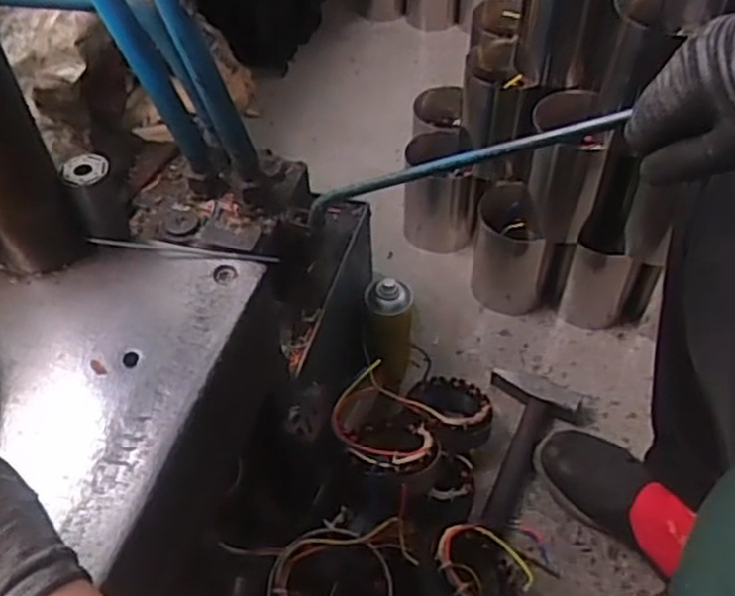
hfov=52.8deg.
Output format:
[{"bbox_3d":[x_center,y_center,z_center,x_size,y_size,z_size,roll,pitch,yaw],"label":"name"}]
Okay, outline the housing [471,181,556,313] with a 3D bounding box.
[{"bbox_3d":[0.220,-0.073,1.136,0.110,0.168,0.113,6,50,7],"label":"housing"}]

